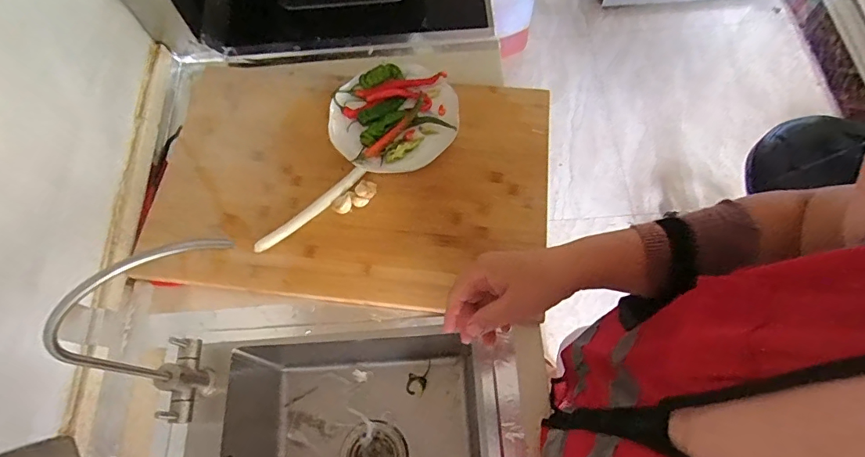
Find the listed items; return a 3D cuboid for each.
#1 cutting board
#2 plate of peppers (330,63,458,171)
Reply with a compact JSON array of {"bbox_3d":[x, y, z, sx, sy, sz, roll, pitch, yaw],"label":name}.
[{"bbox_3d":[-0.127,-0.087,0.727,0.591,0.034,0.394,6,67,5],"label":"cutting board"},{"bbox_3d":[-0.059,-0.179,0.747,0.207,0.041,0.188,-23,68,-7],"label":"plate of peppers"}]

